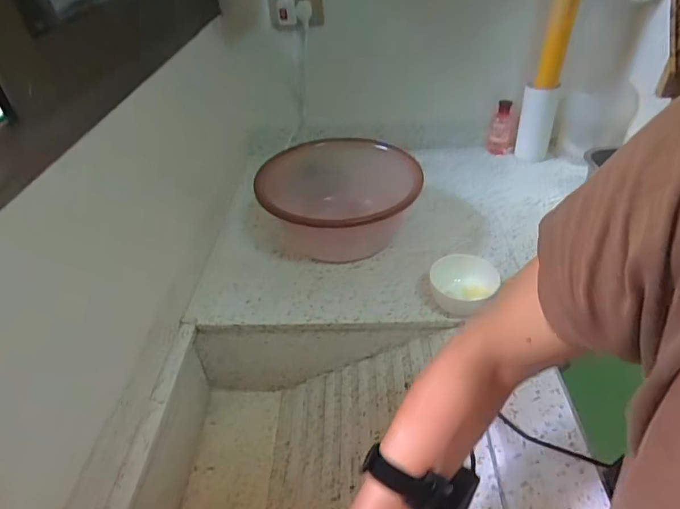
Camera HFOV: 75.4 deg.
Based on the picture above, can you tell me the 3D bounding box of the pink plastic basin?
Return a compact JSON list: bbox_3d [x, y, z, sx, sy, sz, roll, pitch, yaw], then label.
[{"bbox_3d":[-0.007,-0.100,0.869,0.294,0.136,0.294,-2,40,2],"label":"pink plastic basin"}]

